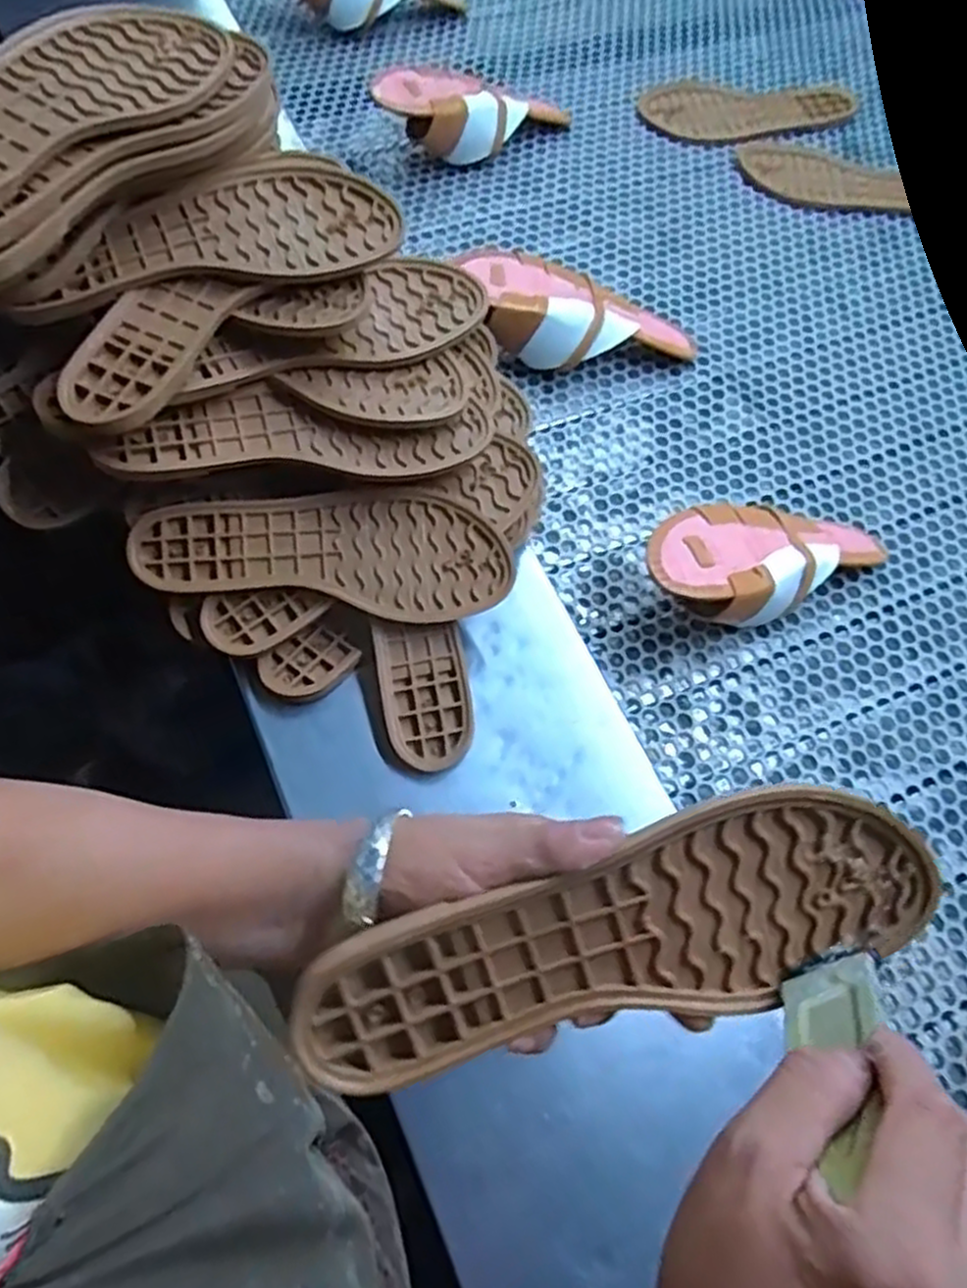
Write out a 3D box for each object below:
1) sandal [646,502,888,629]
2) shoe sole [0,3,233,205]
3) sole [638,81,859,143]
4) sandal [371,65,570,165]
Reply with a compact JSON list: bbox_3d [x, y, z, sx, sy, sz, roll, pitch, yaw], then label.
[{"bbox_3d":[0.213,-0.067,0.594,0.228,0.049,0.098,-12,67,-28],"label":"sandal"},{"bbox_3d":[-0.240,-0.294,0.422,0.086,0.012,0.236,40,62,-1],"label":"shoe sole"},{"bbox_3d":[0.295,-0.591,0.862,0.236,0.010,0.092,4,68,1],"label":"sole"},{"bbox_3d":[-0.013,-0.536,0.792,0.234,0.063,0.073,-19,68,-33],"label":"sandal"}]

